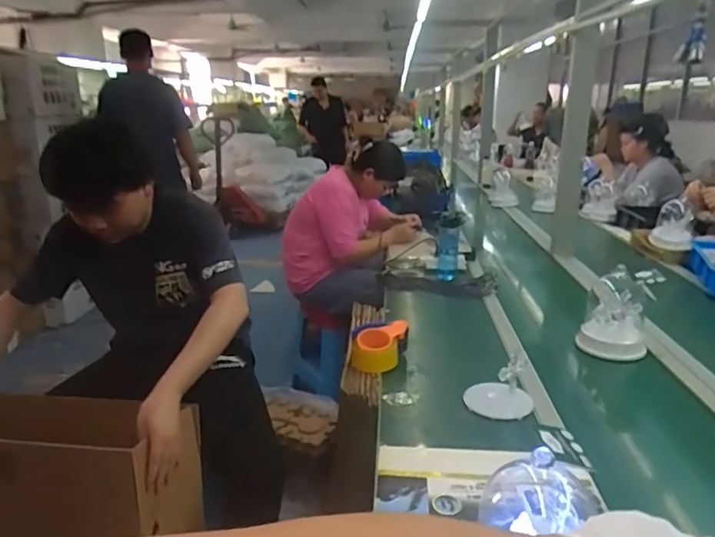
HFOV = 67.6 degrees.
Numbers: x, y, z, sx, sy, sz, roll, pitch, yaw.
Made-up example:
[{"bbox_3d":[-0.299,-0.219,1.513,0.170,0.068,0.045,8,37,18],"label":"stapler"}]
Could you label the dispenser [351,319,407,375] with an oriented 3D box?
[{"bbox_3d":[0.048,0.178,1.218,0.121,0.082,0.119,3,17,9],"label":"dispenser"}]

